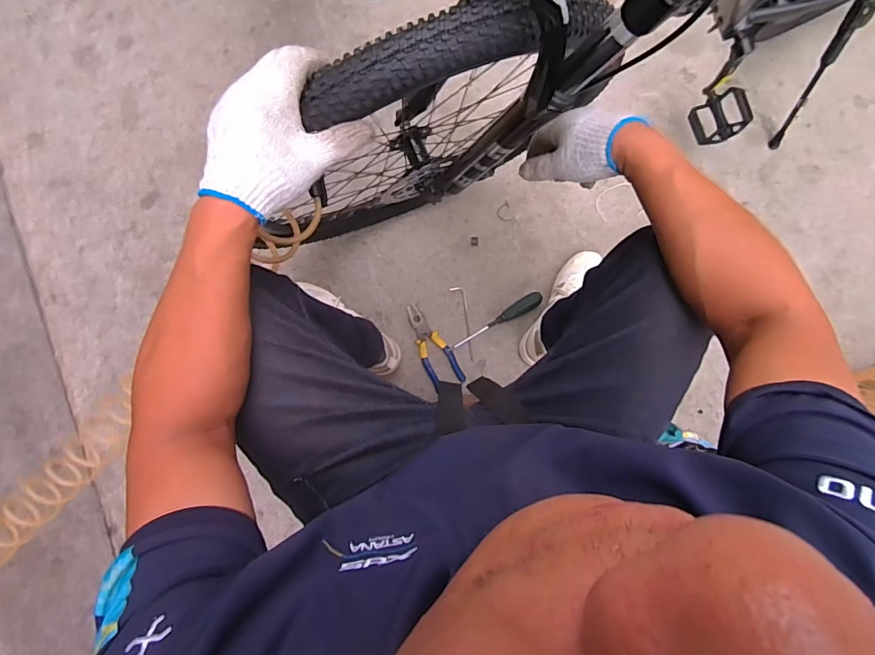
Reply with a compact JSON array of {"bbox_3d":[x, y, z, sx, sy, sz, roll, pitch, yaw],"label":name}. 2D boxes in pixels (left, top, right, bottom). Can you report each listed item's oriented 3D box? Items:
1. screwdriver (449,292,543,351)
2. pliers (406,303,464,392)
[{"bbox_3d":[0.130,-0.010,0.976,0.226,0.033,0.033,-33,93,-3],"label":"screwdriver"},{"bbox_3d":[-0.013,0.039,0.942,0.068,0.020,0.187,-27,92,-4],"label":"pliers"}]

